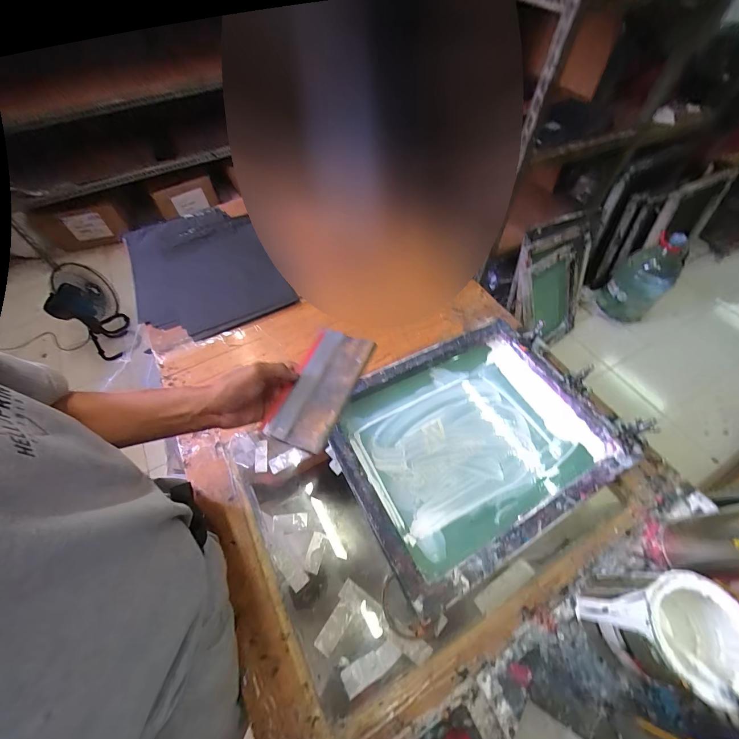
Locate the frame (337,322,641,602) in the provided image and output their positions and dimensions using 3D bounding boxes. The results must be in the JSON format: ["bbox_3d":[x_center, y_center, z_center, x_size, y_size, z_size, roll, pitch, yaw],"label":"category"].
[{"bbox_3d":[0.179,0.108,0.583,0.452,0.069,0.357,-25,60,-14],"label":"frame"}]

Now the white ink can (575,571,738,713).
[{"bbox_3d":[0.353,0.315,0.403,0.120,0.140,0.108,16,59,11],"label":"white ink can"}]

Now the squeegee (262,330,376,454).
[{"bbox_3d":[-0.067,0.021,0.450,0.091,0.021,0.177,21,61,14],"label":"squeegee"}]

